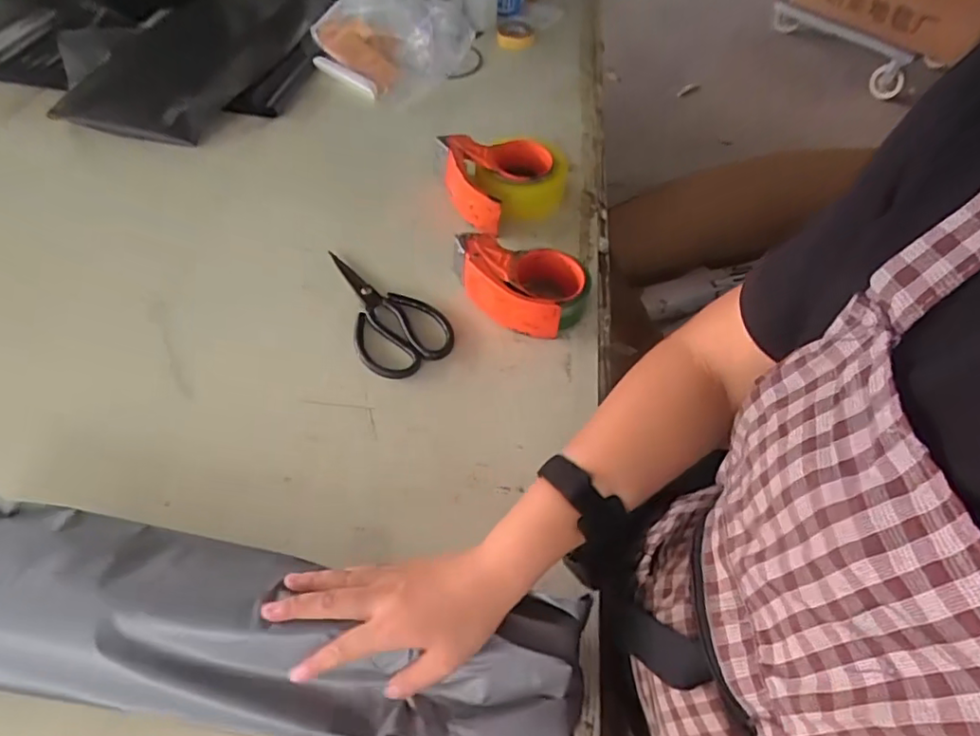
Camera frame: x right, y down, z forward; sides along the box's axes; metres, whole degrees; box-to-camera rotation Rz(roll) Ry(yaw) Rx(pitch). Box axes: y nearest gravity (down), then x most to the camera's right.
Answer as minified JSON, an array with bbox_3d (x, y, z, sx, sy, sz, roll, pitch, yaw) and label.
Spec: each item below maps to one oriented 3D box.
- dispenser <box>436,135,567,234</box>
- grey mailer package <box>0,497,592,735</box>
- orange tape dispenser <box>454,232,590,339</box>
[{"bbox_3d":[0.025,-0.258,0.793,0.165,0.056,0.157,-18,55,-15],"label":"dispenser"},{"bbox_3d":[-0.200,0.196,0.440,0.526,0.051,0.129,10,53,4],"label":"grey mailer package"},{"bbox_3d":[0.029,-0.094,0.672,0.159,0.061,0.097,11,53,7],"label":"orange tape dispenser"}]

